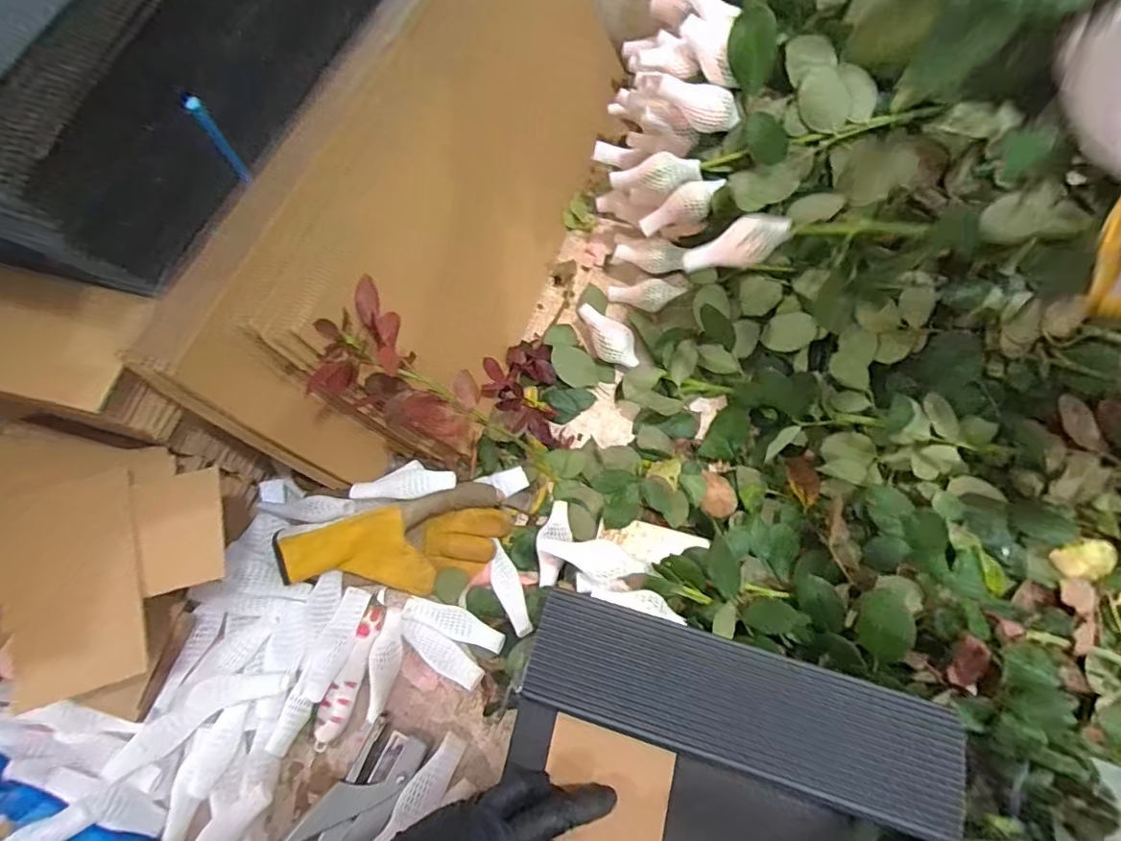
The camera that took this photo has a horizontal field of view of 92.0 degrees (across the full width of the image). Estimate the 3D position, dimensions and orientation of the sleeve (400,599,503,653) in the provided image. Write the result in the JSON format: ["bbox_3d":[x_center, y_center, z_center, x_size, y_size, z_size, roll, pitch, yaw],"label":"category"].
[{"bbox_3d":[-0.091,0.174,0.465,0.087,0.013,0.024,18,72,8],"label":"sleeve"}]

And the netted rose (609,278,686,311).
[{"bbox_3d":[0.089,-0.137,0.580,0.080,0.025,0.031,5,68,31],"label":"netted rose"}]

